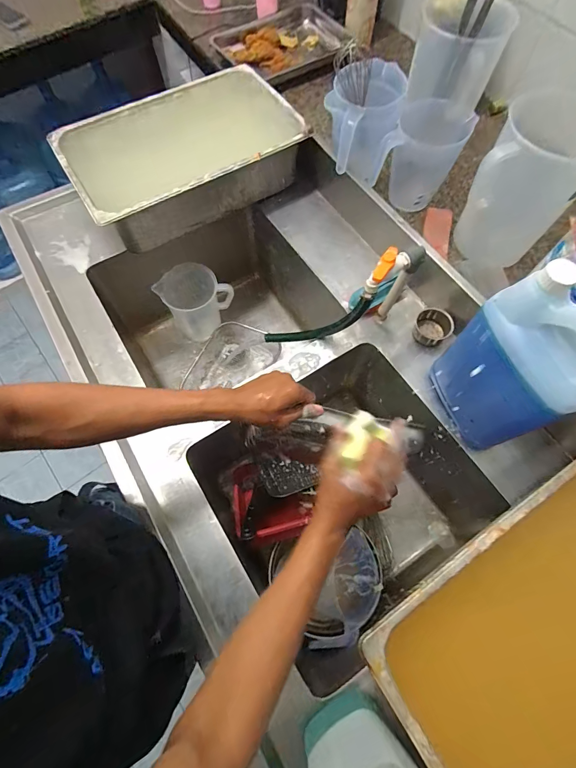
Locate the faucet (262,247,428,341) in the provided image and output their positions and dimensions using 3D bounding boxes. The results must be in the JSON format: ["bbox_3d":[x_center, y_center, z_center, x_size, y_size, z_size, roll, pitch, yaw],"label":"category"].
[{"bbox_3d":[0.086,-0.141,0.694,0.109,0.371,0.090,23,67,-19],"label":"faucet"}]

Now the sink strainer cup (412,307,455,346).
[{"bbox_3d":[0.303,-0.120,0.752,0.069,0.042,0.067,0,68,0],"label":"sink strainer cup"}]

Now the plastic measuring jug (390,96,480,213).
[{"bbox_3d":[0.311,-0.518,0.817,0.136,0.167,0.142,17,69,7],"label":"plastic measuring jug"}]

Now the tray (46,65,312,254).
[{"bbox_3d":[-0.239,-0.532,0.857,0.507,0.141,0.309,-30,71,-12],"label":"tray"}]

